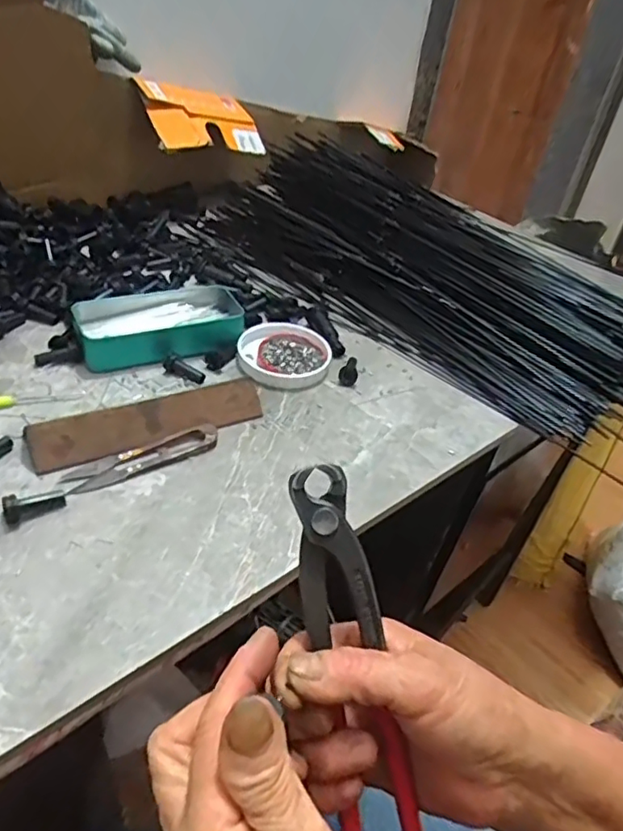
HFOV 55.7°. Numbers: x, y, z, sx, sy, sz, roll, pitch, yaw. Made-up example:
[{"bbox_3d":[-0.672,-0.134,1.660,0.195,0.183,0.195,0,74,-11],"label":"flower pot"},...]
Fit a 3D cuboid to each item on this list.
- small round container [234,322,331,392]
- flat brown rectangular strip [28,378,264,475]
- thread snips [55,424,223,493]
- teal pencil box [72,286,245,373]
[{"bbox_3d":[-0.026,-0.061,0.567,0.086,0.015,0.086,6,39,-5],"label":"small round container"},{"bbox_3d":[-0.124,0.003,0.461,0.177,0.026,0.026,-14,45,-26],"label":"flat brown rectangular strip"},{"bbox_3d":[-0.125,0.032,0.443,0.116,0.004,0.023,-20,50,-27],"label":"thread snips"},{"bbox_3d":[-0.140,-0.087,0.558,0.150,0.033,0.087,-11,43,-23],"label":"teal pencil box"}]

